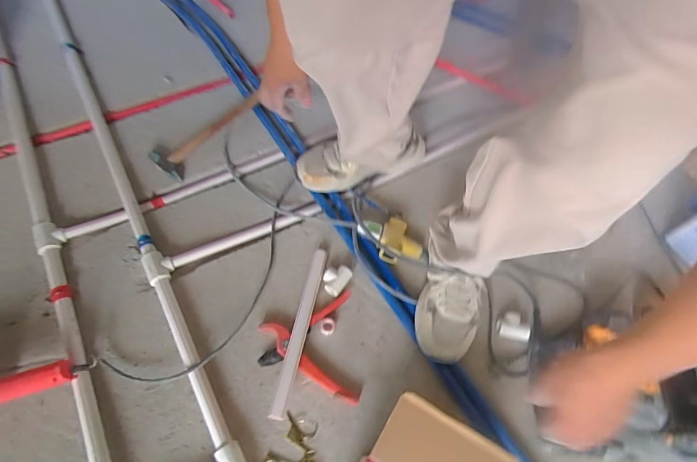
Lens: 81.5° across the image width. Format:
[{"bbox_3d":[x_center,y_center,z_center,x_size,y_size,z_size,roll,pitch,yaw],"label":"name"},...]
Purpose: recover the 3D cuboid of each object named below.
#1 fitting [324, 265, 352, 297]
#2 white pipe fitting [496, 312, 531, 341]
[{"bbox_3d":[-0.024,0.090,0.778,0.045,0.022,0.063,31,62,14],"label":"fitting"},{"bbox_3d":[0.307,0.179,0.753,0.055,0.031,0.047,15,60,5],"label":"white pipe fitting"}]

